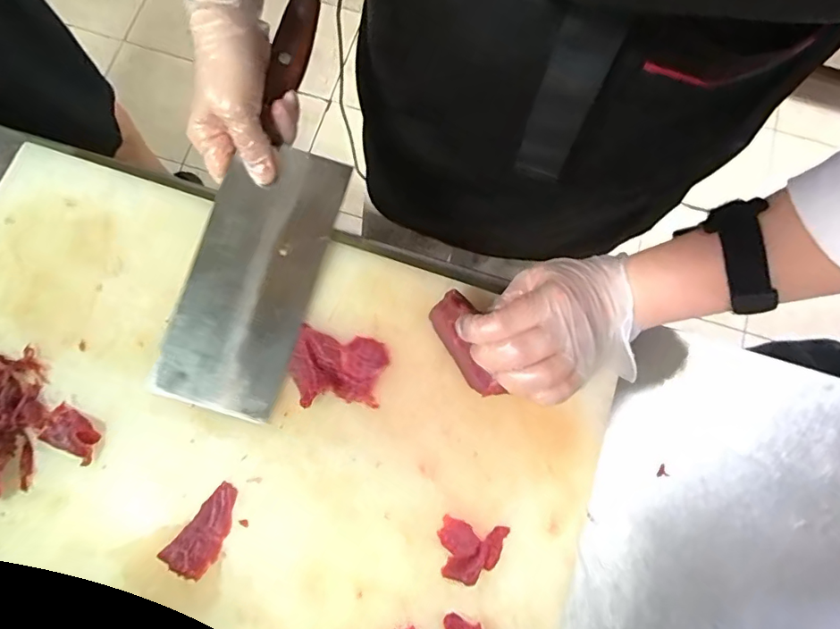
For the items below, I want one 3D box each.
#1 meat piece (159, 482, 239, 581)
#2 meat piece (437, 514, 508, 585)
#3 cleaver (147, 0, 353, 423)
[{"bbox_3d":[-0.141,0.144,0.328,0.029,0.008,0.058,34,78,9],"label":"meat piece"},{"bbox_3d":[0.034,0.159,0.331,0.043,0.011,0.038,10,75,3],"label":"meat piece"},{"bbox_3d":[-0.110,-0.084,0.371,0.090,0.022,0.309,13,82,4],"label":"cleaver"}]

